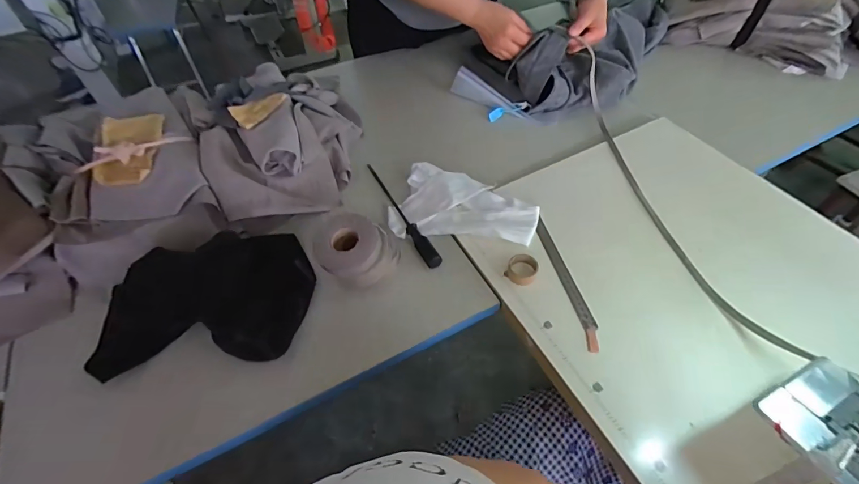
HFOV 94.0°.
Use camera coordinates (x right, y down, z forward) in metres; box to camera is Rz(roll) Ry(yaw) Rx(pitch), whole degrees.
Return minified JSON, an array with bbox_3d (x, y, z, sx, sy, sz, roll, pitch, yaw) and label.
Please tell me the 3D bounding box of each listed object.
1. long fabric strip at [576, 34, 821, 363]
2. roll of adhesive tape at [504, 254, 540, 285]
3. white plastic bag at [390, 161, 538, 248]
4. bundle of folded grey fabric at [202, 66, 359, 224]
[{"bbox_3d":[0.383,-0.105,0.655,0.053,0.112,0.621,-7,51,-3],"label":"long fabric strip"},{"bbox_3d":[0.143,0.041,0.615,0.044,0.016,0.050,25,56,21],"label":"roll of adhesive tape"},{"bbox_3d":[0.061,-0.063,0.692,0.241,0.030,0.154,13,53,12],"label":"white plastic bag"},{"bbox_3d":[-0.290,-0.232,0.804,0.290,0.111,0.425,-15,52,-9],"label":"bundle of folded grey fabric"}]

